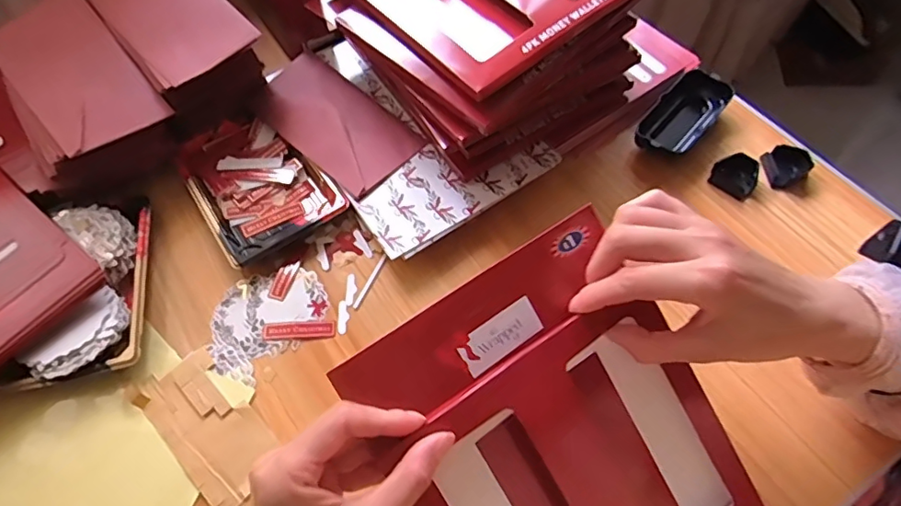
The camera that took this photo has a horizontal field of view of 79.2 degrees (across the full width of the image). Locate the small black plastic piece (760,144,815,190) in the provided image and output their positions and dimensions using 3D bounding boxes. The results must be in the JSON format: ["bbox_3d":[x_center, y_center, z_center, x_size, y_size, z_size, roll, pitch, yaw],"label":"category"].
[{"bbox_3d":[0.315,-0.083,0.508,0.042,0.018,0.038,-18,61,-8],"label":"small black plastic piece"}]

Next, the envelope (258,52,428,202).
[{"bbox_3d":[-0.117,-0.133,0.535,0.182,0.013,0.093,39,68,21],"label":"envelope"}]

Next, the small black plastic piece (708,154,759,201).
[{"bbox_3d":[0.261,-0.072,0.498,0.038,0.019,0.034,35,67,20],"label":"small black plastic piece"}]

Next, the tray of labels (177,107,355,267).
[{"bbox_3d":[-0.184,-0.068,0.513,0.109,0.020,0.153,-33,65,-16],"label":"tray of labels"}]

